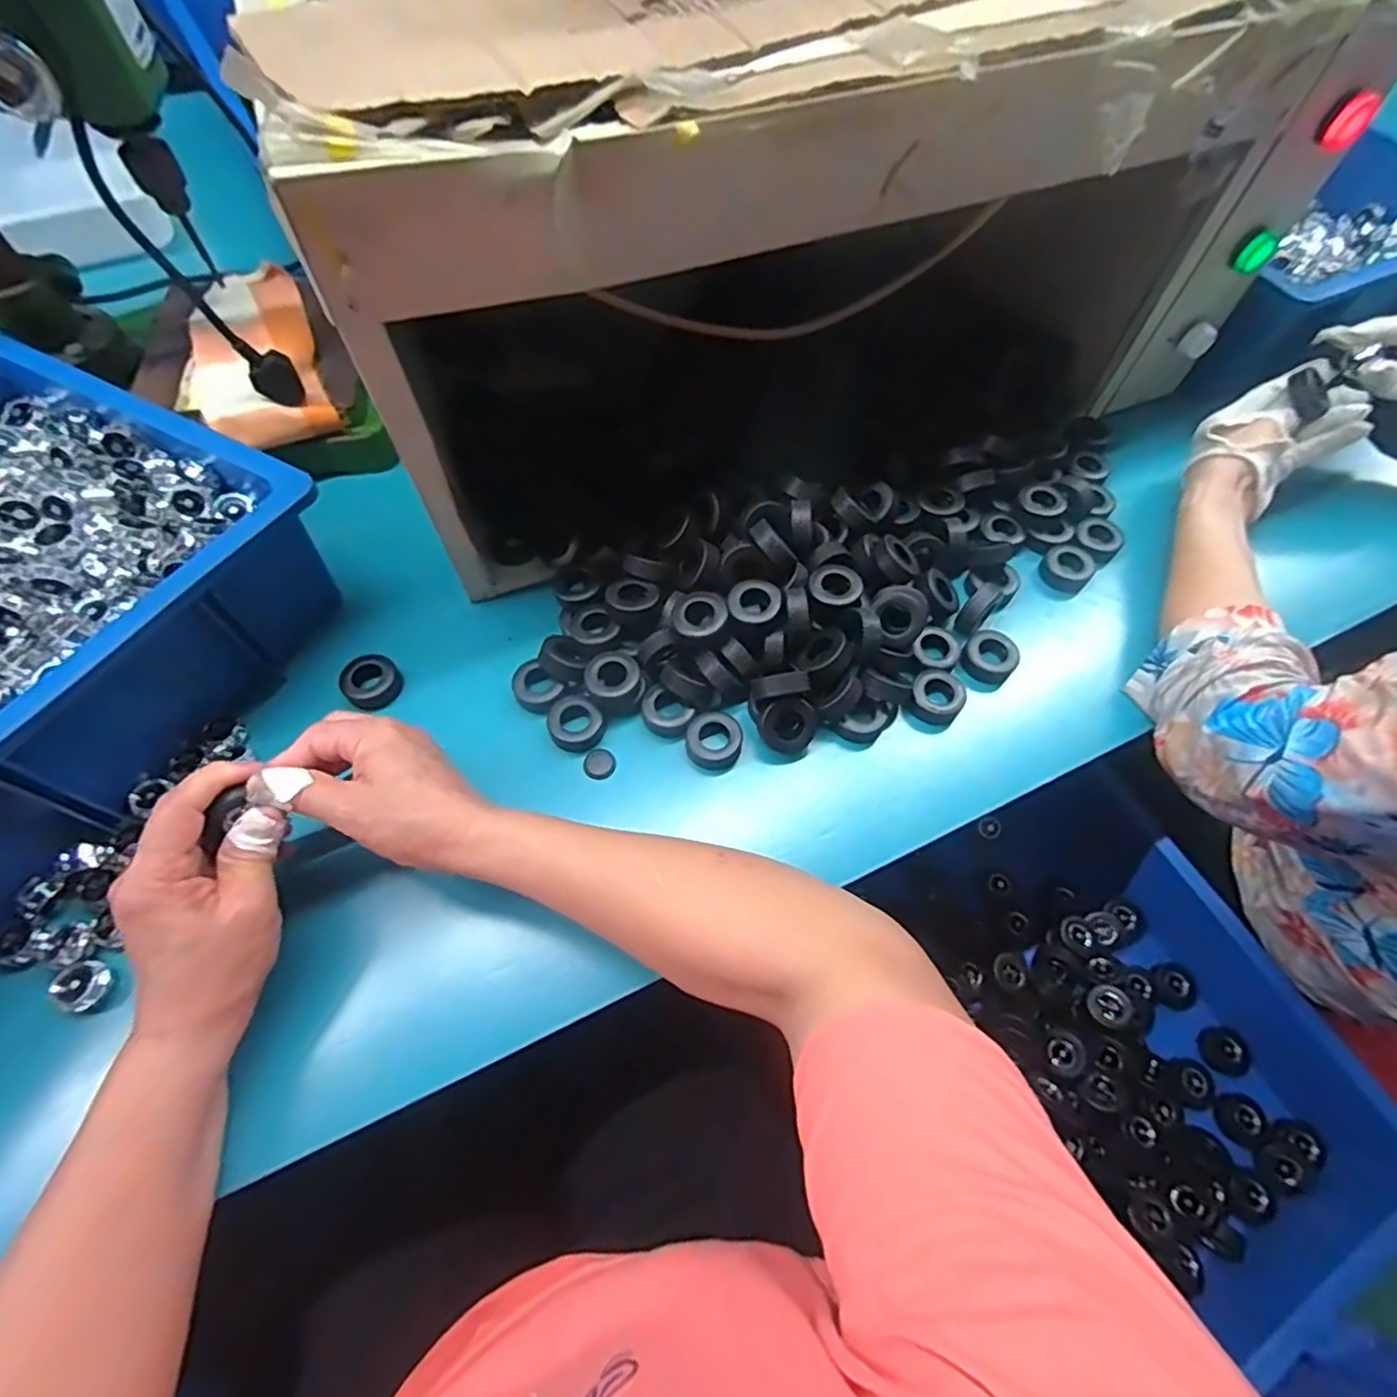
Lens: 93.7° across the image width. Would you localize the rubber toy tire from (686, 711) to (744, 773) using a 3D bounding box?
[{"bbox_3d":[0.011,0.027,0.432,0.036,0.012,0.038,1,62,-3],"label":"rubber toy tire"}]

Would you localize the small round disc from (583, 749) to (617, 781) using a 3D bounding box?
[{"bbox_3d":[-0.065,0.044,0.435,0.021,0.006,0.021,0,75,1],"label":"small round disc"}]

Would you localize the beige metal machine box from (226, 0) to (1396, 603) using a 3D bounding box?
[{"bbox_3d":[0.089,-0.359,0.487,0.661,0.267,0.305,-16,65,-12],"label":"beige metal machine box"}]

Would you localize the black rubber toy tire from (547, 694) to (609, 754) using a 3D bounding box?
[{"bbox_3d":[-0.082,0.018,0.440,0.038,0.009,0.035,25,83,7],"label":"black rubber toy tire"}]

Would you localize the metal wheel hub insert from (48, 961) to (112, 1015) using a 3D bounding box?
[{"bbox_3d":[-0.341,0.159,0.361,0.023,0.010,0.025,6,62,-1],"label":"metal wheel hub insert"}]

